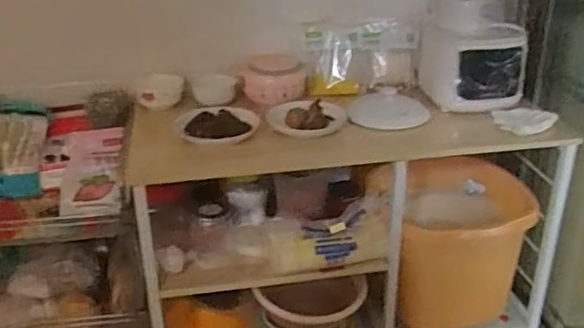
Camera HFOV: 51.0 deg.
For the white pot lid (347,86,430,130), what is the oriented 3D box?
[{"bbox_3d":[0.206,-0.122,1.315,0.164,0.030,0.159,-1,27,1],"label":"white pot lid"}]

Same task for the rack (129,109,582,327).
[{"bbox_3d":[0.132,0.259,1.425,0.925,0.749,0.345,-6,27,-9],"label":"rack"}]

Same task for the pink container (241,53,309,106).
[{"bbox_3d":[-0.039,-0.193,1.392,0.140,0.079,0.107,7,28,17],"label":"pink container"}]

